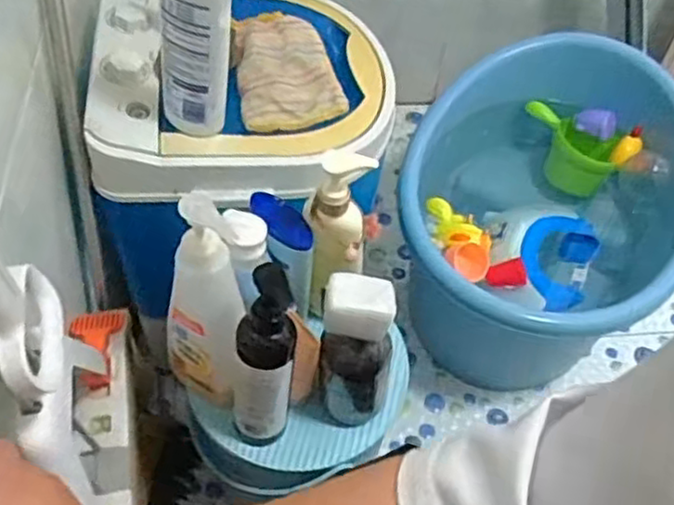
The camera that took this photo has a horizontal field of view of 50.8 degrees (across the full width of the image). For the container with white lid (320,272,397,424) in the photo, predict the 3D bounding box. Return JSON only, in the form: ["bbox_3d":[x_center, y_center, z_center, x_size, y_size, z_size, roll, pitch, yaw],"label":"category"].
[{"bbox_3d":[0.019,0.100,0.710,0.070,0.185,0.059,6,52,1],"label":"container with white lid"}]

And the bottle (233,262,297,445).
[{"bbox_3d":[-0.070,0.109,0.668,0.064,0.244,0.050,-2,52,-5],"label":"bottle"}]

